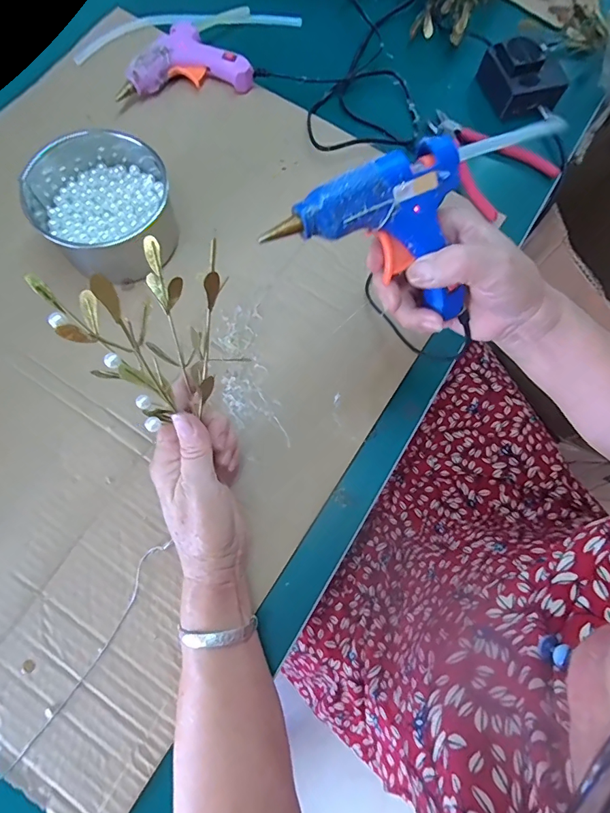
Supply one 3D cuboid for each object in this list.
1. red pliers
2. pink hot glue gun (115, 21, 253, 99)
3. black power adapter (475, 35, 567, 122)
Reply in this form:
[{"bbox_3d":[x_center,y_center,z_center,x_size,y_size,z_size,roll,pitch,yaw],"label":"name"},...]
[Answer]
[{"bbox_3d":[0.194,-0.285,0.480,0.115,0.024,0.150,-39,78,-12],"label":"red pliers"},{"bbox_3d":[-0.136,-0.387,0.484,0.147,0.036,0.079,-9,74,-5],"label":"pink hot glue gun"},{"bbox_3d":[0.260,-0.392,0.506,0.072,0.046,0.082,-11,74,-5],"label":"black power adapter"}]

